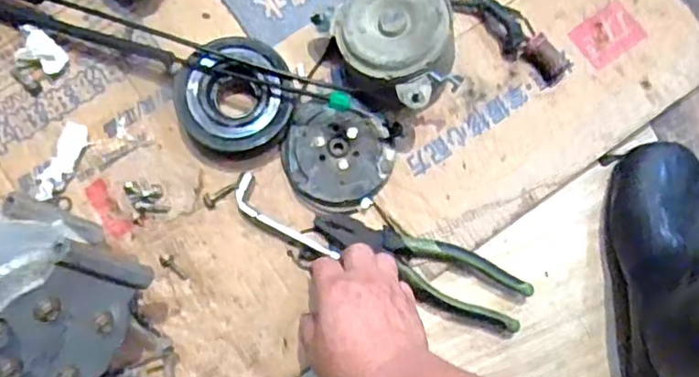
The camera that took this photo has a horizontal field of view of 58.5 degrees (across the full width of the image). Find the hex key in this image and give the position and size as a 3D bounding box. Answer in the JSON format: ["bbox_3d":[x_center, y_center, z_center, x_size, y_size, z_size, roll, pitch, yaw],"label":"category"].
[{"bbox_3d":[-0.058,0.029,0.559,0.110,0.009,0.030,36,81,6],"label":"hex key"}]

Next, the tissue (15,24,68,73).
[{"bbox_3d":[-0.287,-0.128,0.582,0.044,0.022,0.032,26,80,5],"label":"tissue"}]

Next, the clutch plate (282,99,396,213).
[{"bbox_3d":[-0.011,-0.027,0.572,0.097,0.014,0.093,0,79,0],"label":"clutch plate"}]

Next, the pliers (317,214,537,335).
[{"bbox_3d":[0.063,0.069,0.552,0.194,0.019,0.053,23,80,4],"label":"pliers"}]

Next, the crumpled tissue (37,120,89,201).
[{"bbox_3d":[-0.262,-0.024,0.569,0.021,0.015,0.075,19,80,3],"label":"crumpled tissue"}]

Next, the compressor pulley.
[{"bbox_3d":[-0.103,-0.083,0.567,0.101,0.039,0.103,-25,80,-5],"label":"compressor pulley"}]

